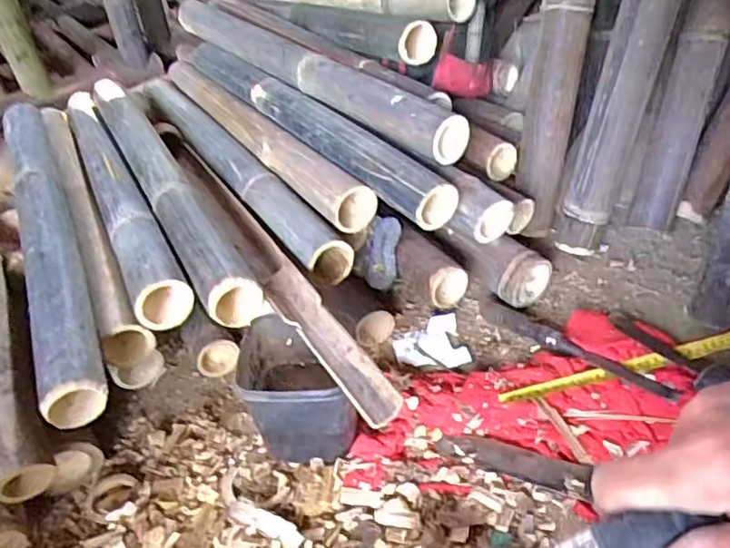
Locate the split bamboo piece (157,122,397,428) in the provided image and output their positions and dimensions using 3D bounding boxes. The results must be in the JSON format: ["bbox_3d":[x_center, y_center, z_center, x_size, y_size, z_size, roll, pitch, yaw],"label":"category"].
[{"bbox_3d":[-0.138,-0.049,0.736,0.048,0.029,0.647,-22,40,-18],"label":"split bamboo piece"}]

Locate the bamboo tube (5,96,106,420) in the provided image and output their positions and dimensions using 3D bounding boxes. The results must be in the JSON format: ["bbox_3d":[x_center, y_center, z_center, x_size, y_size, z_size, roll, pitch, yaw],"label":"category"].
[{"bbox_3d":[-0.393,-0.065,0.772,0.058,0.056,0.650,-21,40,-16],"label":"bamboo tube"}]

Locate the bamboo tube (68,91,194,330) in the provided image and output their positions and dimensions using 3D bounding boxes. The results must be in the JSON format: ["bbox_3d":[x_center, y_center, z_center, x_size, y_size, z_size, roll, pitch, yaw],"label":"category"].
[{"bbox_3d":[-0.347,-0.140,0.850,0.056,0.049,0.648,-22,40,-18],"label":"bamboo tube"}]

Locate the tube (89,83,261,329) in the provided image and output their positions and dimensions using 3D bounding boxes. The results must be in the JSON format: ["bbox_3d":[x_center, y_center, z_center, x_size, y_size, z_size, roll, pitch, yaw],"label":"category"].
[{"bbox_3d":[-0.276,-0.139,0.824,0.053,0.043,0.630,-24,41,-19],"label":"tube"}]

